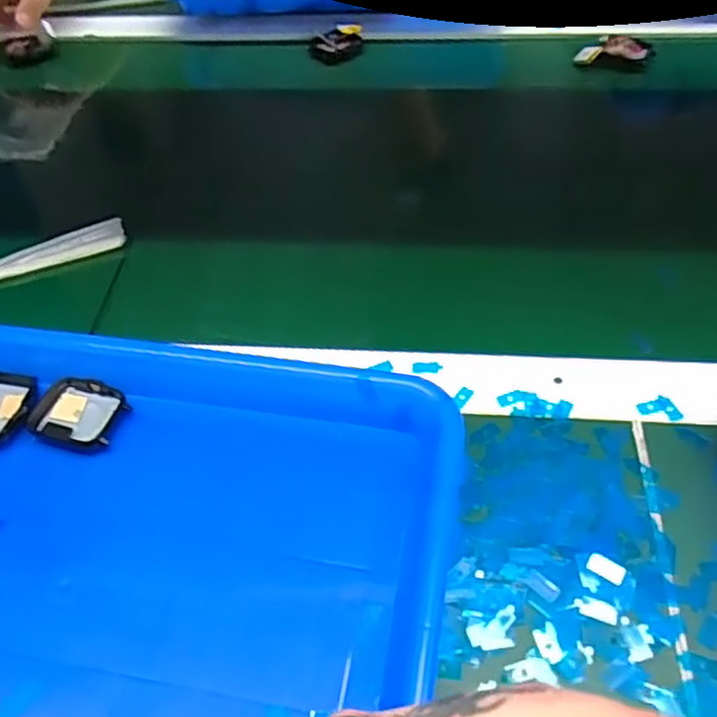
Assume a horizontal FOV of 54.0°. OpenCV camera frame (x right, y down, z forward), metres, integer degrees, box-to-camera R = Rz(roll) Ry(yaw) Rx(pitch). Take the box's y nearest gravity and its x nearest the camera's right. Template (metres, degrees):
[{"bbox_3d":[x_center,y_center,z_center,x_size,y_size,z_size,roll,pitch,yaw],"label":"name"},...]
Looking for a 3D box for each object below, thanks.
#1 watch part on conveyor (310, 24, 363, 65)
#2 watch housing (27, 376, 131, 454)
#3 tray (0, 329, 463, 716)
[{"bbox_3d":[-0.020,-0.289,0.647,0.047,0.021,0.032,-6,50,-1],"label":"watch part on conveyor"},{"bbox_3d":[-0.146,0.028,0.369,0.046,0.009,0.036,15,52,14],"label":"watch housing"},{"bbox_3d":[-0.130,0.093,0.306,0.324,0.031,0.251,7,50,8],"label":"tray"}]

